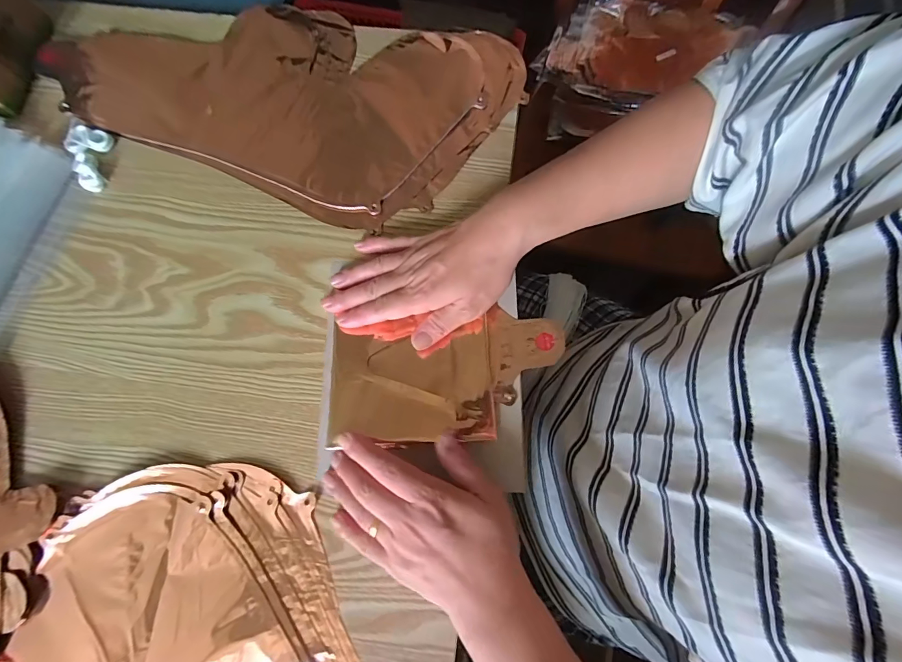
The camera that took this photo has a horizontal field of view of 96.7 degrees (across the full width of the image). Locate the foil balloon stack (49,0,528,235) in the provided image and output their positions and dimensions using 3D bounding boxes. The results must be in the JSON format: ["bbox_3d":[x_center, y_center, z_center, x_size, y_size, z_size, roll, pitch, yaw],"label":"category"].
[{"bbox_3d":[-0.173,-0.257,0.411,0.450,0.010,0.237,22,77,7],"label":"foil balloon stack"}]

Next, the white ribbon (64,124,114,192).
[{"bbox_3d":[-0.356,-0.168,0.390,0.045,0.010,0.070,0,75,2],"label":"white ribbon"}]

